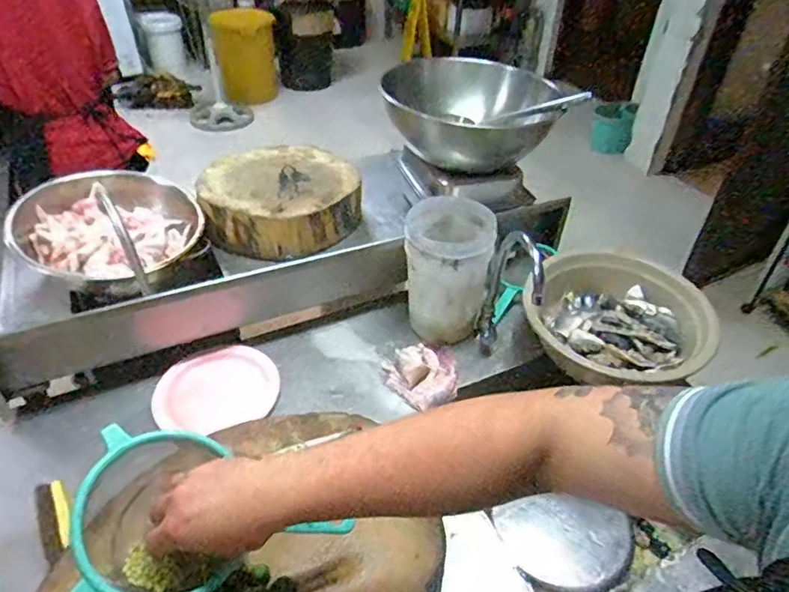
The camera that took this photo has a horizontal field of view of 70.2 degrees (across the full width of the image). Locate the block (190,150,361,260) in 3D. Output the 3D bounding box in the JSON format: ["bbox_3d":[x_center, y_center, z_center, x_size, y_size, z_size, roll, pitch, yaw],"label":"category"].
[{"bbox_3d":[-0.266,-0.230,1.363,0.369,0.119,0.353,4,40,2],"label":"block"}]

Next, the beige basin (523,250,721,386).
[{"bbox_3d":[0.449,0.053,1.090,0.340,0.119,0.337,2,40,-1],"label":"beige basin"}]

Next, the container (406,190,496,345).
[{"bbox_3d":[0.101,-0.050,1.093,0.159,0.233,0.165,8,41,6],"label":"container"}]

